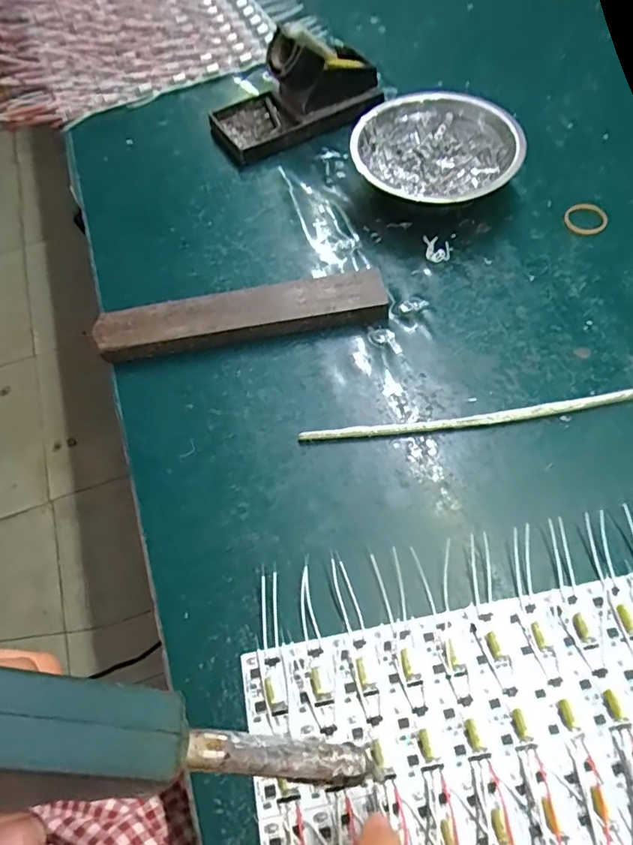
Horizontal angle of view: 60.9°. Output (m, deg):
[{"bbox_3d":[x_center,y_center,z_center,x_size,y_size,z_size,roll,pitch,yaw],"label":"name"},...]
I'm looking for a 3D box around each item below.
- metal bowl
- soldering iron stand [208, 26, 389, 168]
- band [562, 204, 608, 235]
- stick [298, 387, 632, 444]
[{"bbox_3d":[0.092,-0.204,0.421,0.123,0.040,0.119,-2,61,3],"label":"metal bowl"},{"bbox_3d":[-0.019,-0.288,0.454,0.146,0.076,0.067,-17,62,-5],"label":"soldering iron stand"},{"bbox_3d":[0.204,-0.155,0.409,0.030,0.004,0.034,14,64,12],"label":"band"},{"bbox_3d":[0.128,-0.008,0.331,0.275,0.006,0.012,-9,61,-1],"label":"stick"}]

